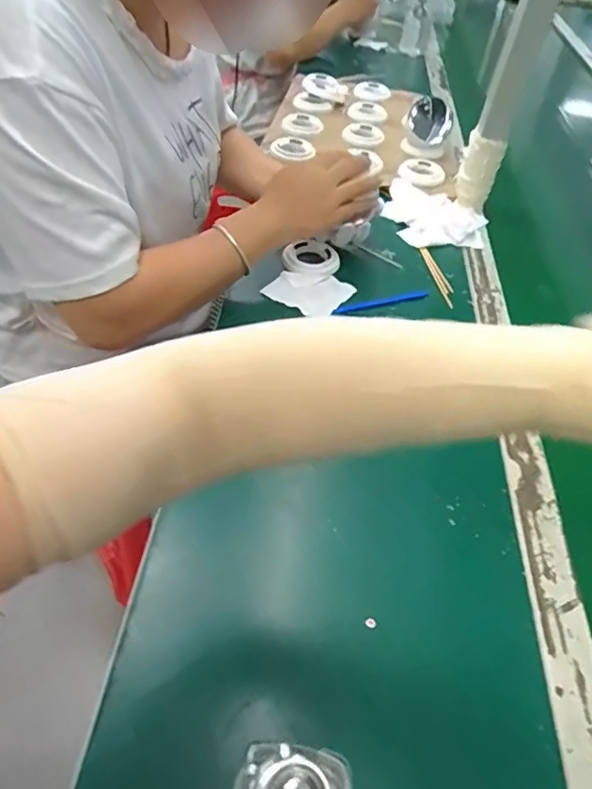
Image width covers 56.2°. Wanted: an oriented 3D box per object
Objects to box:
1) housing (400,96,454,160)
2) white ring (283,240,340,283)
[{"bbox_3d":[0.221,-0.455,0.936,0.081,0.072,0.082,15,47,7],"label":"housing"},{"bbox_3d":[0.023,-0.171,0.702,0.059,0.019,0.071,35,53,24],"label":"white ring"}]

